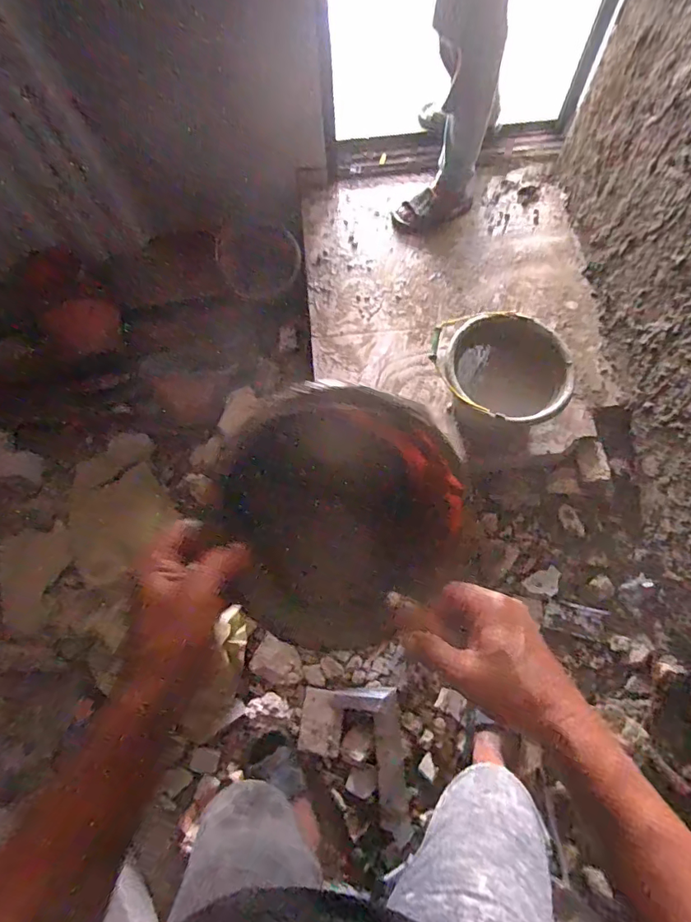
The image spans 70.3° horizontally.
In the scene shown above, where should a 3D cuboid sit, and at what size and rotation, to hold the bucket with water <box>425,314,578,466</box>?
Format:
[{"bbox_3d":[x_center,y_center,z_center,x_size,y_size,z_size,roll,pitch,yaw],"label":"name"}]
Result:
[{"bbox_3d":[0.368,-0.188,1.200,0.270,0.216,0.309,-36,73,-10],"label":"bucket with water"}]

